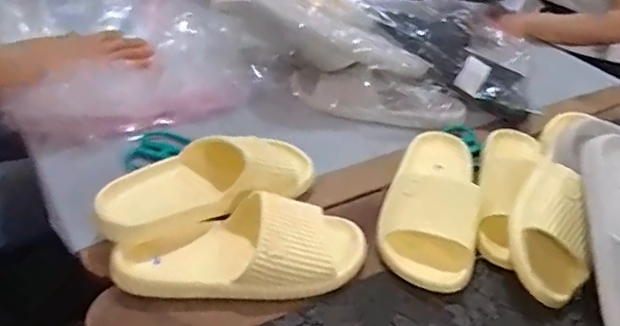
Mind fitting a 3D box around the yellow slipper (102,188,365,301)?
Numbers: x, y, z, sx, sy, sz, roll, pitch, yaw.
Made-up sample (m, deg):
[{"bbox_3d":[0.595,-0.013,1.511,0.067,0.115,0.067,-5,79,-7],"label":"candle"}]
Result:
[{"bbox_3d":[-0.066,0.080,0.569,0.242,0.062,0.094,2,37,-5],"label":"yellow slipper"}]

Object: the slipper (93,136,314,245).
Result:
[{"bbox_3d":[-0.107,0.020,0.627,0.244,0.074,0.083,-14,41,-25],"label":"slipper"}]

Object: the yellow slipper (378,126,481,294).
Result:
[{"bbox_3d":[0.139,0.032,0.653,0.102,0.064,0.233,12,37,7],"label":"yellow slipper"}]

